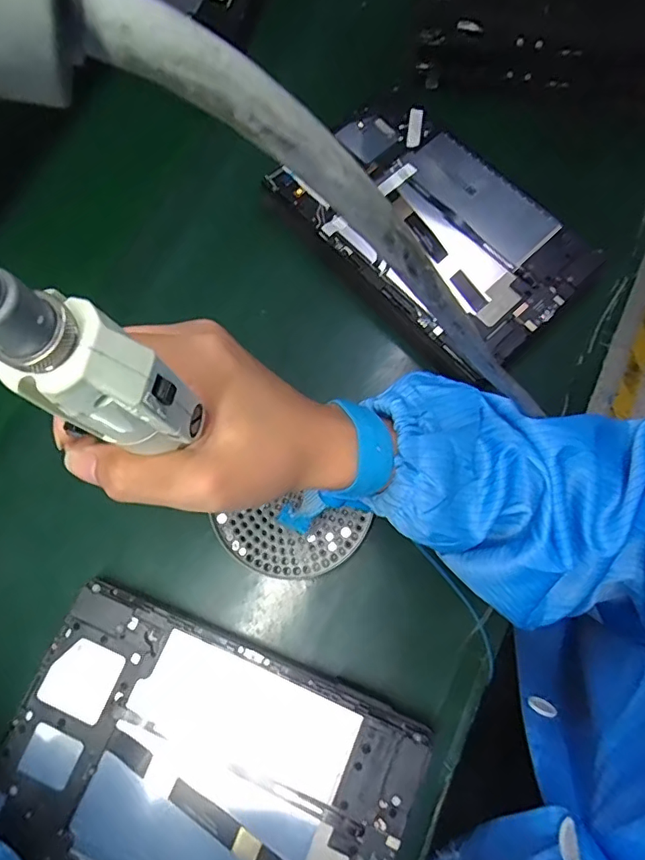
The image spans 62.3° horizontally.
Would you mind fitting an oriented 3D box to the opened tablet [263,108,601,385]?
[{"bbox_3d":[0.088,-0.163,0.425,0.147,0.011,0.233,-42,78,-11],"label":"opened tablet"}]

